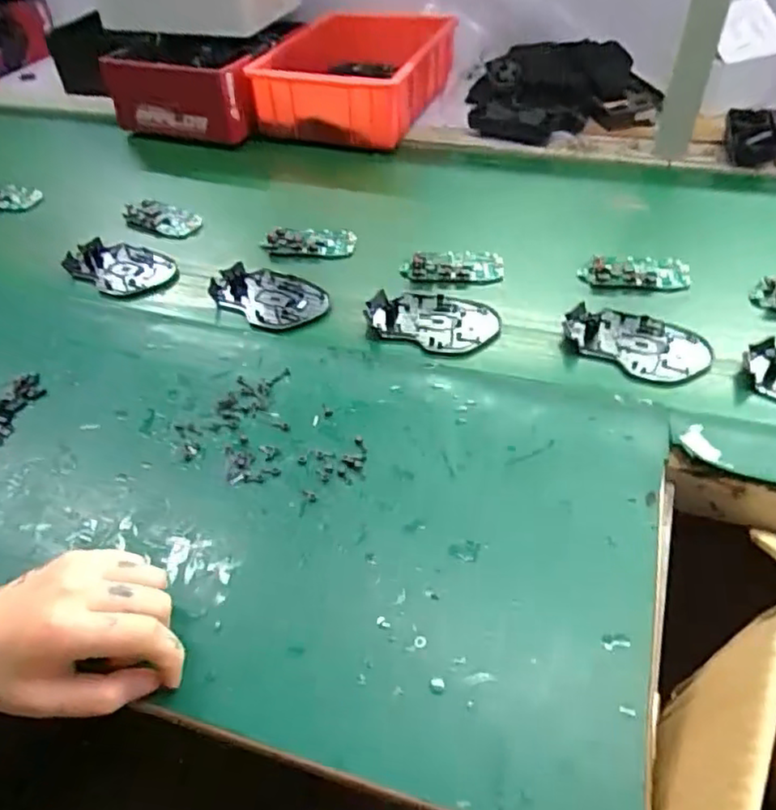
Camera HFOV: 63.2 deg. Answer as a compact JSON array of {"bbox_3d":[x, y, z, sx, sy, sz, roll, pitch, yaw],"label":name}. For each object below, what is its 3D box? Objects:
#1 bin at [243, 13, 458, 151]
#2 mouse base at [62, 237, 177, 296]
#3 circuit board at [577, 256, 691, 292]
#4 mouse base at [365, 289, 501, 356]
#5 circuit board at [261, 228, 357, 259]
[{"bbox_3d":[-0.039,-0.445,0.857,0.210,0.096,0.236,13,48,16],"label":"bin"},{"bbox_3d":[-0.276,-0.142,0.649,0.116,0.009,0.068,19,52,20],"label":"mouse base"},{"bbox_3d":[0.233,-0.121,0.594,0.096,0.012,0.043,-1,61,3],"label":"circuit board"},{"bbox_3d":[0.039,-0.078,0.566,0.117,0.009,0.080,16,51,17],"label":"mouse base"},{"bbox_3d":[-0.082,-0.170,0.654,0.093,0.014,0.038,-1,48,3],"label":"circuit board"}]

